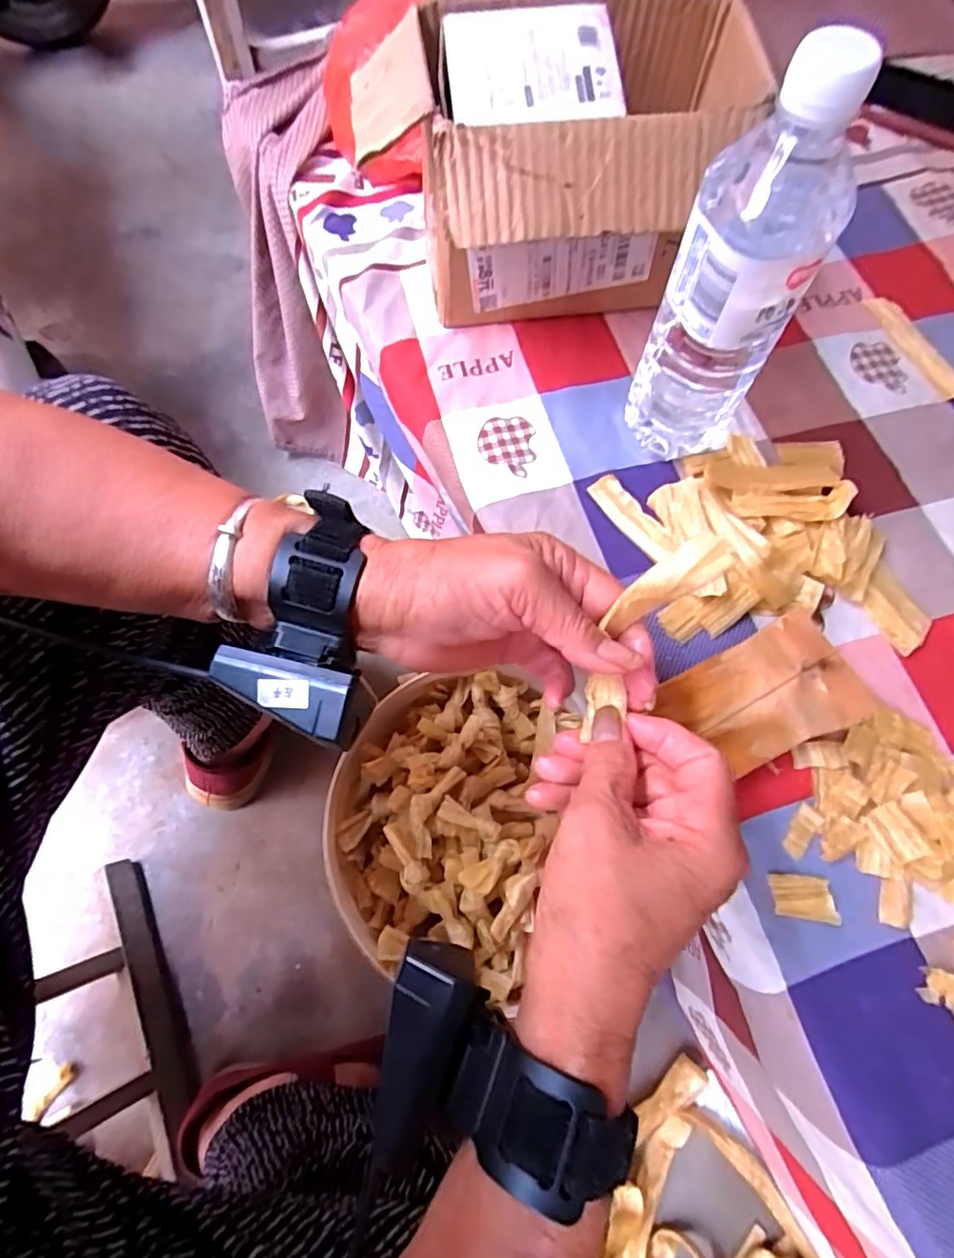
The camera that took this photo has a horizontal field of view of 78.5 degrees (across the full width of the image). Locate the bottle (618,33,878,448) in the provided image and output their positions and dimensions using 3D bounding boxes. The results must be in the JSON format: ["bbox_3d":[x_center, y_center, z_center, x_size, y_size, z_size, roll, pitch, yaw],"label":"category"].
[{"bbox_3d":[0.137,-0.176,0.319,0.071,0.207,0.054,20,68,6],"label":"bottle"}]

